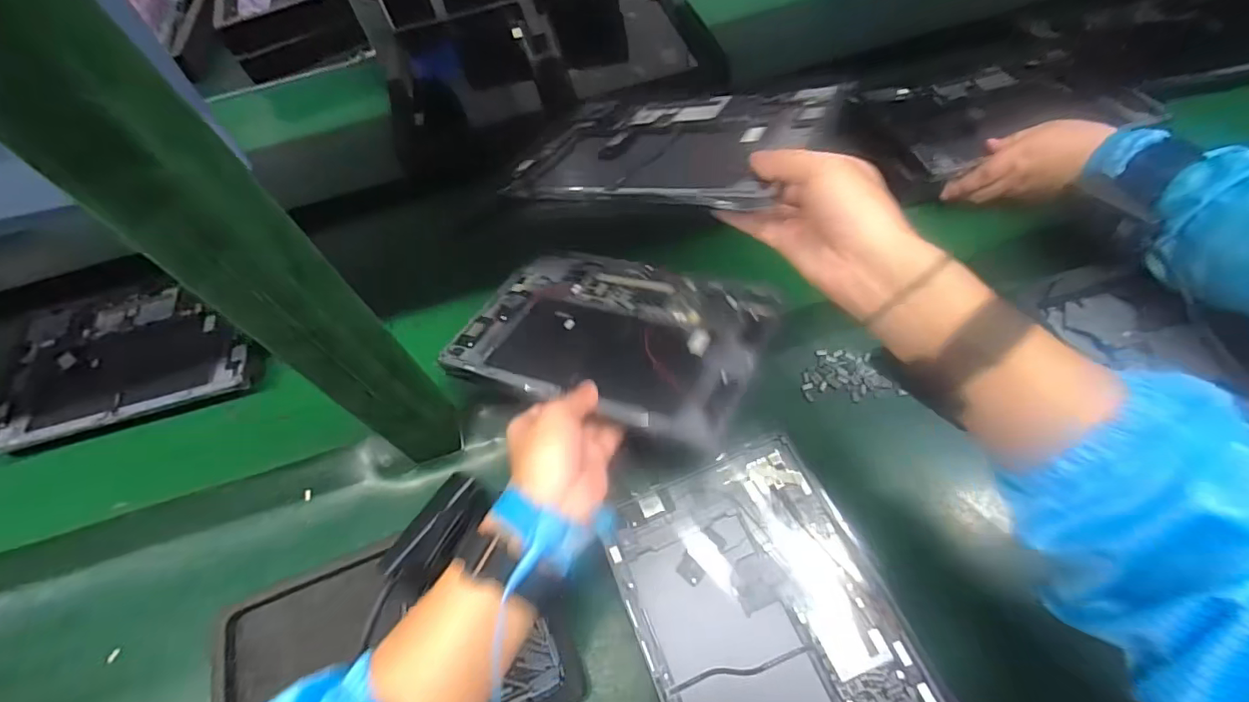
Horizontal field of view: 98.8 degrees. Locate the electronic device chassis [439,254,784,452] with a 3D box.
[{"bbox_3d":[-0.013,-0.019,0.448,0.251,0.007,0.168,16,53,27],"label":"electronic device chassis"}]

